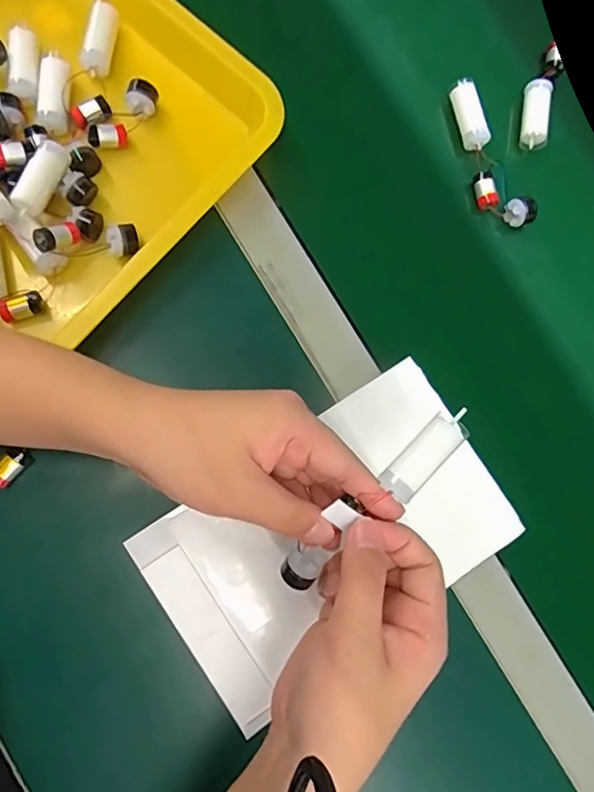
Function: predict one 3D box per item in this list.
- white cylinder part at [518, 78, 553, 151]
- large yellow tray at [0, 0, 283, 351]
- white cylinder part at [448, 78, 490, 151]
[{"bbox_3d":[0.198,-0.233,0.446,0.022,0.018,0.056,10,79,1],"label":"white cylinder part"},{"bbox_3d":[-0.197,-0.166,0.364,0.257,0.060,0.322,40,81,6],"label":"large yellow tray"},{"bbox_3d":[0.139,-0.228,0.435,0.022,0.016,0.053,-14,80,-4],"label":"white cylinder part"}]

